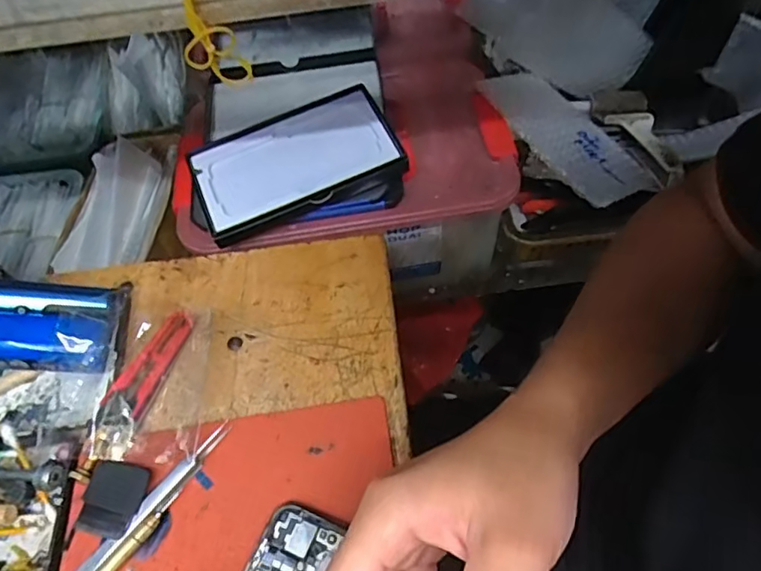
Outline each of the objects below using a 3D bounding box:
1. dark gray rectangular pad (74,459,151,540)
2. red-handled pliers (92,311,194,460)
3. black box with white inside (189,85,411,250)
[{"bbox_3d":[-0.168,0.134,0.353,0.039,0.008,0.043,9,58,9],"label":"dark gray rectangular pad"},{"bbox_3d":[-0.166,0.066,0.390,0.025,0.017,0.107,16,59,13],"label":"red-handled pliers"},{"bbox_3d":[-0.077,-0.111,0.498,0.173,0.016,0.102,-24,66,-4],"label":"black box with white inside"}]

